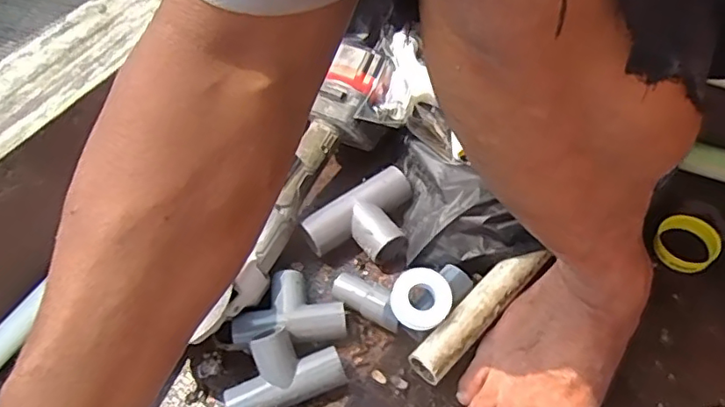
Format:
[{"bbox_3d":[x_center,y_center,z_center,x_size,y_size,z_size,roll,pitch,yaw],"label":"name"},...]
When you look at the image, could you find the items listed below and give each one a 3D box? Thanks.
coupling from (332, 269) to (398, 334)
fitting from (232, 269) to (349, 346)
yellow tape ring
[{"bbox_3d":[0.005,0.094,0.534,0.070,0.033,0.028,28,61,22],"label":"coupling"},{"bbox_3d":[-0.068,0.098,0.532,0.101,0.030,0.062,-7,54,-1],"label":"fitting"},{"bbox_3d":[0.316,0.040,0.559,0.055,0.019,0.055,-2,54,3],"label":"yellow tape ring"}]

